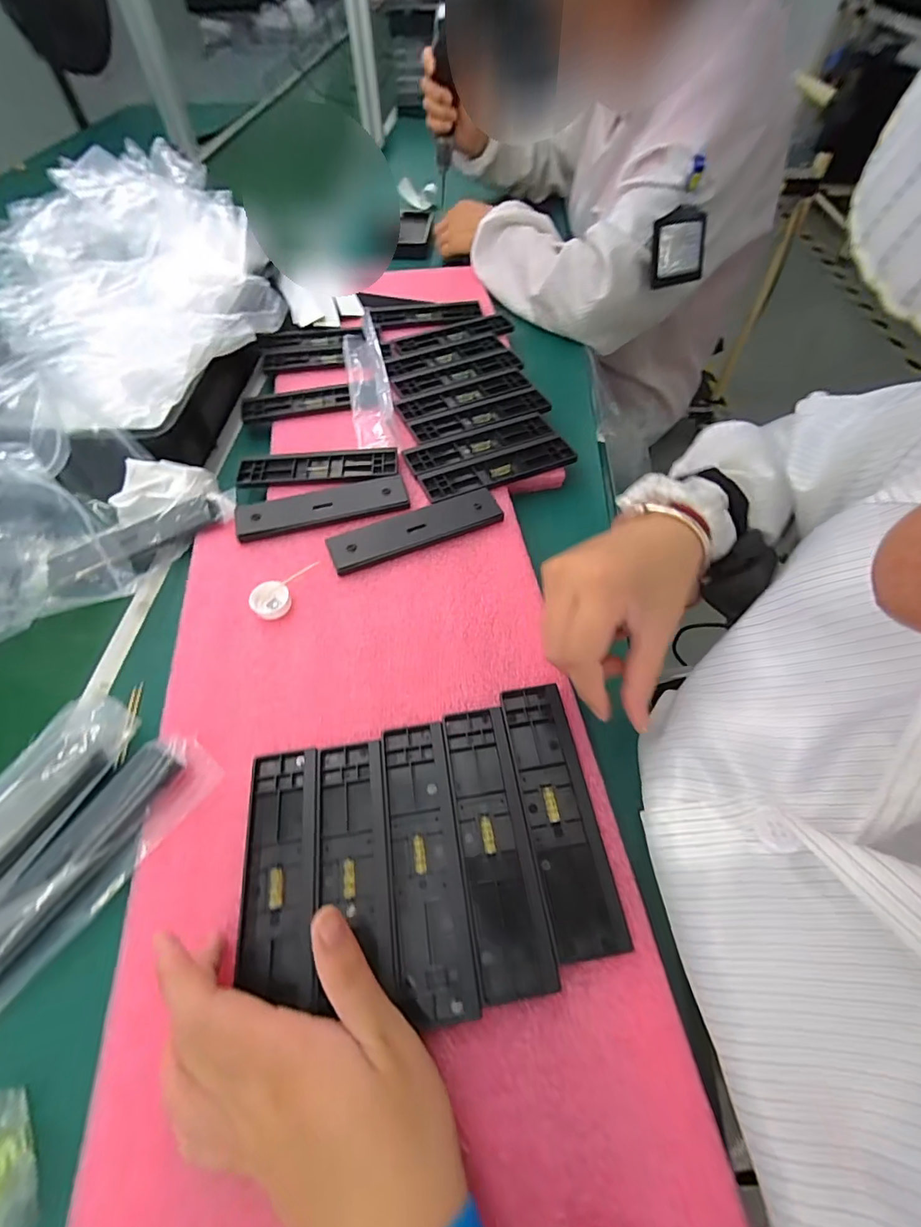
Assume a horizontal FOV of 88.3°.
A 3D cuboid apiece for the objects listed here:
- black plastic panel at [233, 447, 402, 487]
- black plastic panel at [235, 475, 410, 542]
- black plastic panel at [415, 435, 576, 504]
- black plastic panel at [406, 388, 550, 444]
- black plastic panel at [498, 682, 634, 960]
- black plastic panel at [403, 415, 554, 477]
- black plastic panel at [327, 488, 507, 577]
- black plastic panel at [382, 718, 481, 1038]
[{"bbox_3d":[-0.143,-0.148,0.479,0.155,0.011,0.041,-4,58,0],"label":"black plastic panel"},{"bbox_3d":[-0.129,-0.103,0.445,0.155,0.011,0.047,-14,58,-6],"label":"black plastic panel"},{"bbox_3d":[0.038,-0.147,0.472,0.155,0.005,0.045,-19,59,-9],"label":"black plastic panel"},{"bbox_3d":[0.022,-0.220,0.522,0.155,0.007,0.046,-21,59,-10],"label":"black plastic panel"},{"bbox_3d":[0.062,0.120,0.301,0.043,0.005,0.158,-9,58,-3],"label":"black plastic panel"},{"bbox_3d":[0.021,-0.179,0.494,0.157,0.006,0.045,-19,59,-9],"label":"black plastic panel"},{"bbox_3d":[-0.042,-0.080,0.432,0.157,0.011,0.048,-22,59,-11],"label":"black plastic panel"},{"bbox_3d":[-0.022,0.145,0.286,0.042,0.007,0.157,-9,58,-3],"label":"black plastic panel"}]

